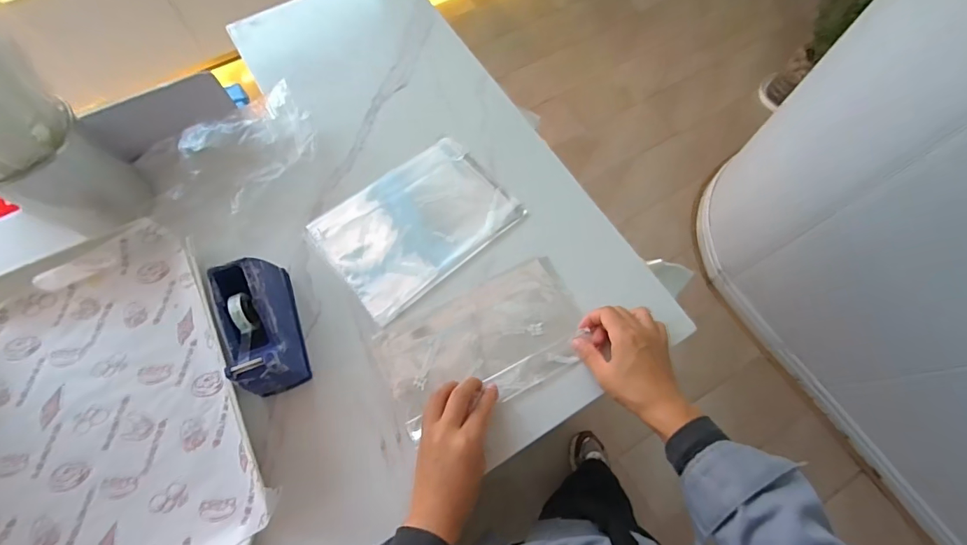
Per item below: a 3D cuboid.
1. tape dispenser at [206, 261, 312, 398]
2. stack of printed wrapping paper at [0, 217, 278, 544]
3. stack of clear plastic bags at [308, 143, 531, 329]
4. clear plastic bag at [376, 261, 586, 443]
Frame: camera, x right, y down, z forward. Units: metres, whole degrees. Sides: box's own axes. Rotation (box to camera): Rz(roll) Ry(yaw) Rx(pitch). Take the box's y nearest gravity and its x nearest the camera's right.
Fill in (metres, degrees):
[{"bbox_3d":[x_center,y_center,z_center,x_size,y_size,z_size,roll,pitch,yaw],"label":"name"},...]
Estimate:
[{"bbox_3d":[-0.235,0.052,0.458,0.057,0.085,0.138,-17,70,-8],"label":"tape dispenser"},{"bbox_3d":[-0.392,0.144,0.446,0.263,0.040,0.391,-25,71,-11],"label":"stack of printed wrapping paper"},{"bbox_3d":[-0.083,-0.066,0.555,0.229,0.013,0.165,-39,74,-15],"label":"stack of clear plastic bags"},{"bbox_3d":[0.005,0.080,0.496,0.229,0.008,0.128,-26,70,-12],"label":"clear plastic bag"}]

